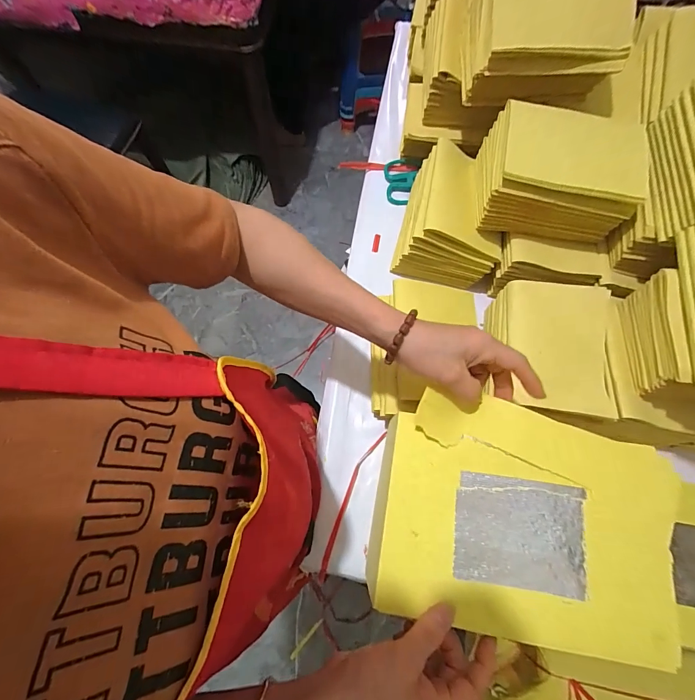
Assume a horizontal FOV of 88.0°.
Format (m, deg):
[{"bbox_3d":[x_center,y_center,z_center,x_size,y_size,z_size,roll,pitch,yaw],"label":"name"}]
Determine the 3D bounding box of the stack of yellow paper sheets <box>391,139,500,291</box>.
[{"bbox_3d":[0.152,-0.196,0.513,0.131,0.105,0.175,12,72,5],"label":"stack of yellow paper sheets"}]

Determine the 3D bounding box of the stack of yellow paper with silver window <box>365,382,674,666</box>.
[{"bbox_3d":[0.147,0.139,0.303,0.231,0.028,0.174,8,71,4],"label":"stack of yellow paper with silver window"}]

